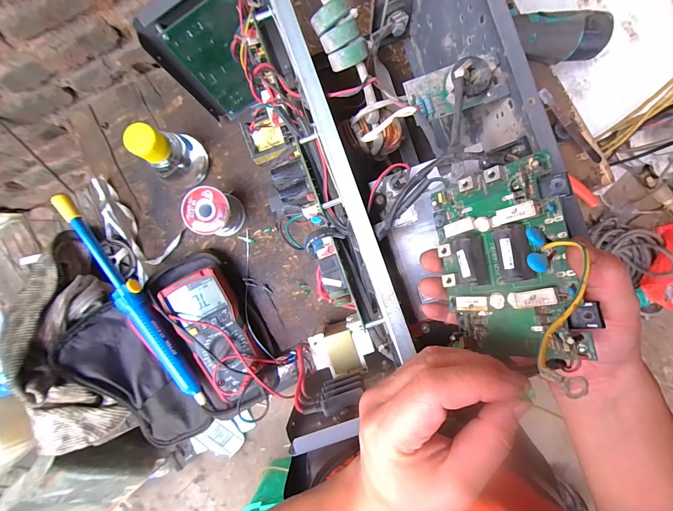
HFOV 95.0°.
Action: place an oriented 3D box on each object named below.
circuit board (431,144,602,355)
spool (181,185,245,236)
[{"bbox_3d":[0.107,0.004,0.205,0.031,0.082,0.124,1,80,-43],"label":"circuit board"},{"bbox_3d":[-0.172,-0.060,0.439,0.062,0.069,0.061,0,90,1],"label":"spool"}]

